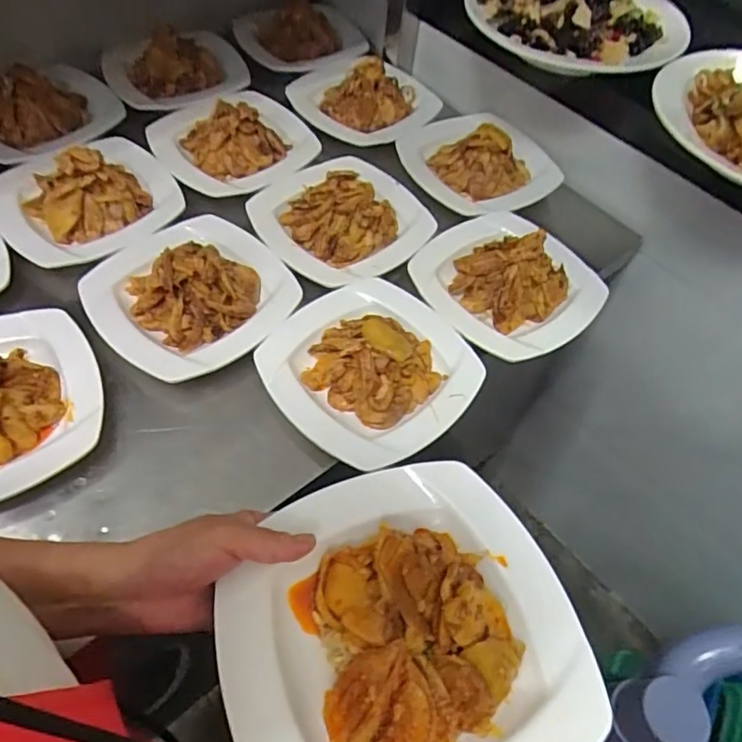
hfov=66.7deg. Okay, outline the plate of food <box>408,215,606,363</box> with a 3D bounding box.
[{"bbox_3d":[0.155,-0.117,0.625,0.180,0.066,0.188,-25,60,-22],"label":"plate of food"}]

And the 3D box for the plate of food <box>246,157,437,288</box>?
[{"bbox_3d":[-0.029,-0.198,0.652,0.194,0.066,0.171,-25,60,-22],"label":"plate of food"}]

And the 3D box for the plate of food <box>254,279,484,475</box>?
[{"bbox_3d":[0.003,-0.011,0.590,0.205,0.057,0.201,-36,65,-27],"label":"plate of food"}]

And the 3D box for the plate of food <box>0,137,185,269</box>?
[{"bbox_3d":[-0.316,-0.205,0.624,0.185,0.064,0.160,-31,62,-25],"label":"plate of food"}]

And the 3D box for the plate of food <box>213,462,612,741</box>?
[{"bbox_3d":[0.017,0.154,0.327,0.197,0.050,0.197,-17,57,-17],"label":"plate of food"}]

